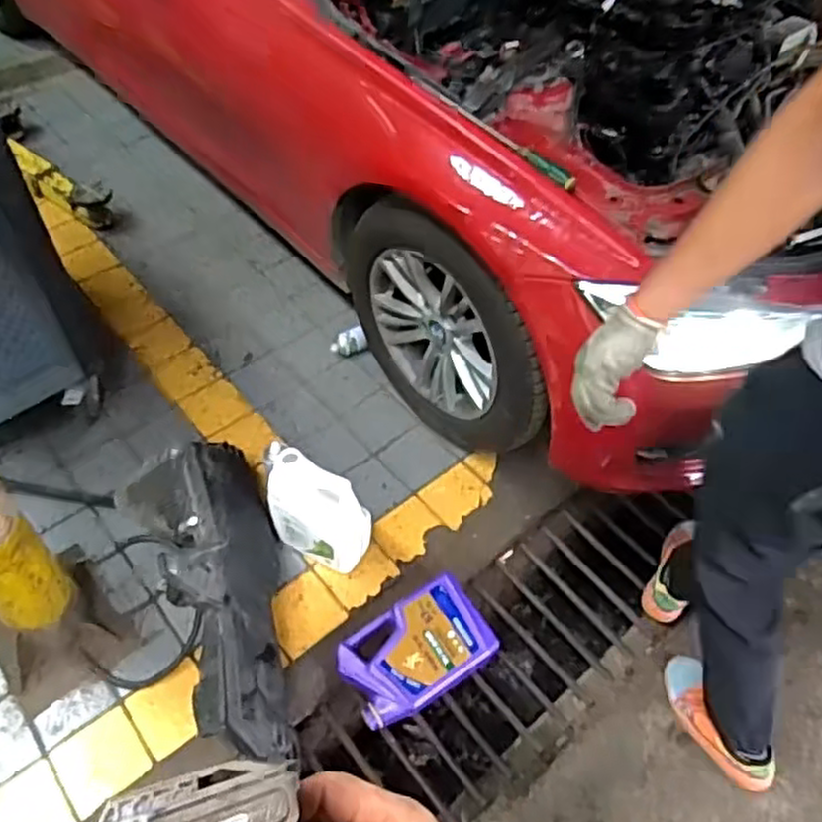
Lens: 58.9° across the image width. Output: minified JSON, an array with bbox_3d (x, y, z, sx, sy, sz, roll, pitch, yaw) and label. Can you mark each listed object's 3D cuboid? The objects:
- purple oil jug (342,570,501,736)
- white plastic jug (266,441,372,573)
[{"bbox_3d":[0.013,0.490,1.519,0.315,0.087,0.198,-24,55,-19],"label":"purple oil jug"},{"bbox_3d":[-0.204,0.216,1.588,0.230,0.270,0.096,19,53,14],"label":"white plastic jug"}]

